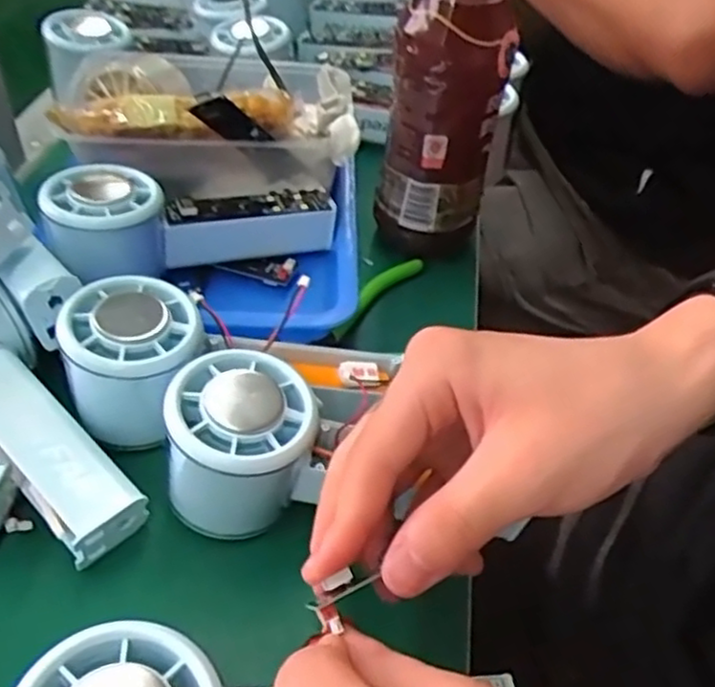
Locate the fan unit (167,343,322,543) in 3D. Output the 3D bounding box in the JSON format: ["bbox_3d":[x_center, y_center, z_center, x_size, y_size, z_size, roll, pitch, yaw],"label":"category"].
[{"bbox_3d":[-0.045,0.040,0.282,0.055,0.053,0.055,2,46,-3],"label":"fan unit"}]

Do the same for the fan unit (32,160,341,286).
[{"bbox_3d":[-0.088,-0.065,0.380,0.148,0.046,0.047,-4,45,-26],"label":"fan unit"}]

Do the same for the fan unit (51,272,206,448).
[{"bbox_3d":[-0.096,0.009,0.309,0.057,0.055,0.057,-13,48,-17],"label":"fan unit"}]

